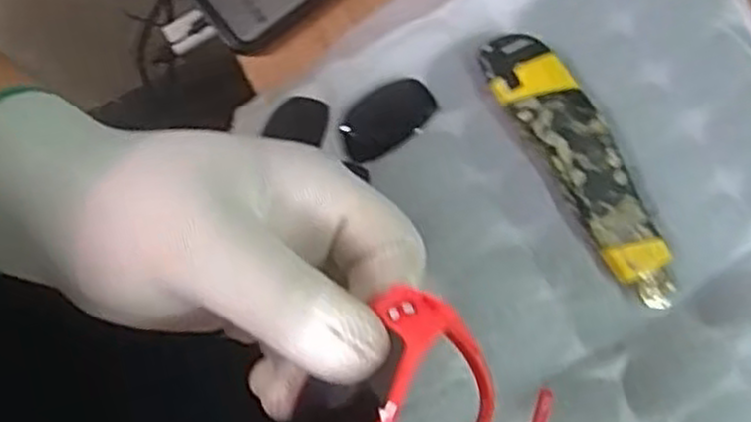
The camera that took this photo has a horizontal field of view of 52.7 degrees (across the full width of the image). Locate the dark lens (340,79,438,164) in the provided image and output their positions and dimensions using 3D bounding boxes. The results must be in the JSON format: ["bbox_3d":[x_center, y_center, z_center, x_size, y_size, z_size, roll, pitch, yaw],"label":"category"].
[{"bbox_3d":[0.006,-0.050,0.406,0.053,0.004,0.032,-30,80,-3],"label":"dark lens"}]

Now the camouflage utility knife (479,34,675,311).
[{"bbox_3d":[0.109,-0.023,0.391,0.039,0.019,0.154,-32,80,-4],"label":"camouflage utility knife"}]

